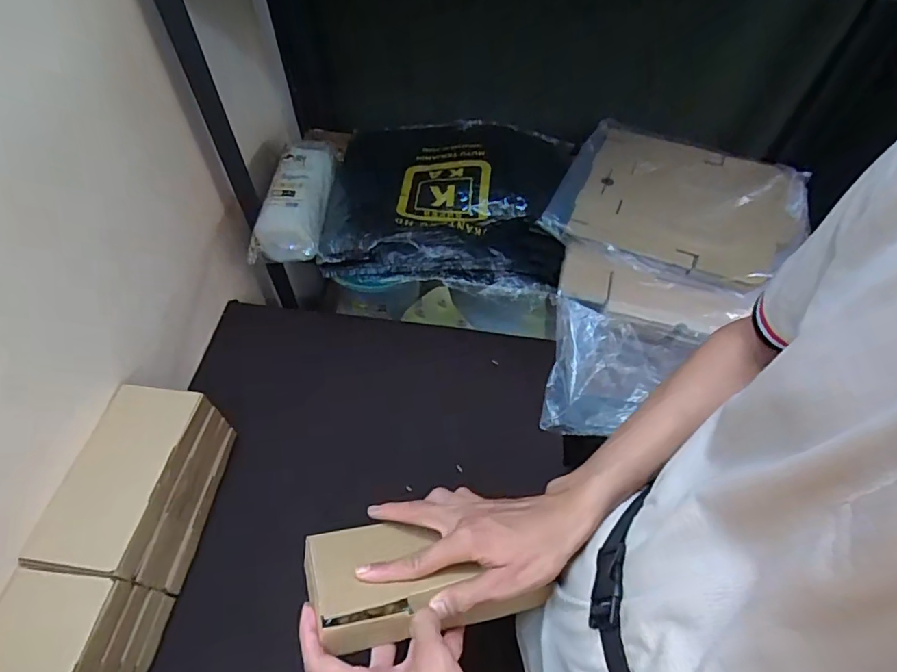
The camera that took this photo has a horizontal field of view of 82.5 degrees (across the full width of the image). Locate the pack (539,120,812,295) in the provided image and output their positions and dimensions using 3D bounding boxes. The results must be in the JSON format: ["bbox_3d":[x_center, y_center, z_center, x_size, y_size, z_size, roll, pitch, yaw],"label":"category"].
[{"bbox_3d":[0.361,-0.219,0.800,0.360,0.030,0.280,19,65,14],"label":"pack"}]

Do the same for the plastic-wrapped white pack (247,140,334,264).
[{"bbox_3d":[-0.235,-0.217,0.807,0.099,0.065,0.229,4,55,1],"label":"plastic-wrapped white pack"}]

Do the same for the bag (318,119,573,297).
[{"bbox_3d":[0.005,-0.232,0.858,0.386,0.072,0.333,6,55,3],"label":"bag"}]

